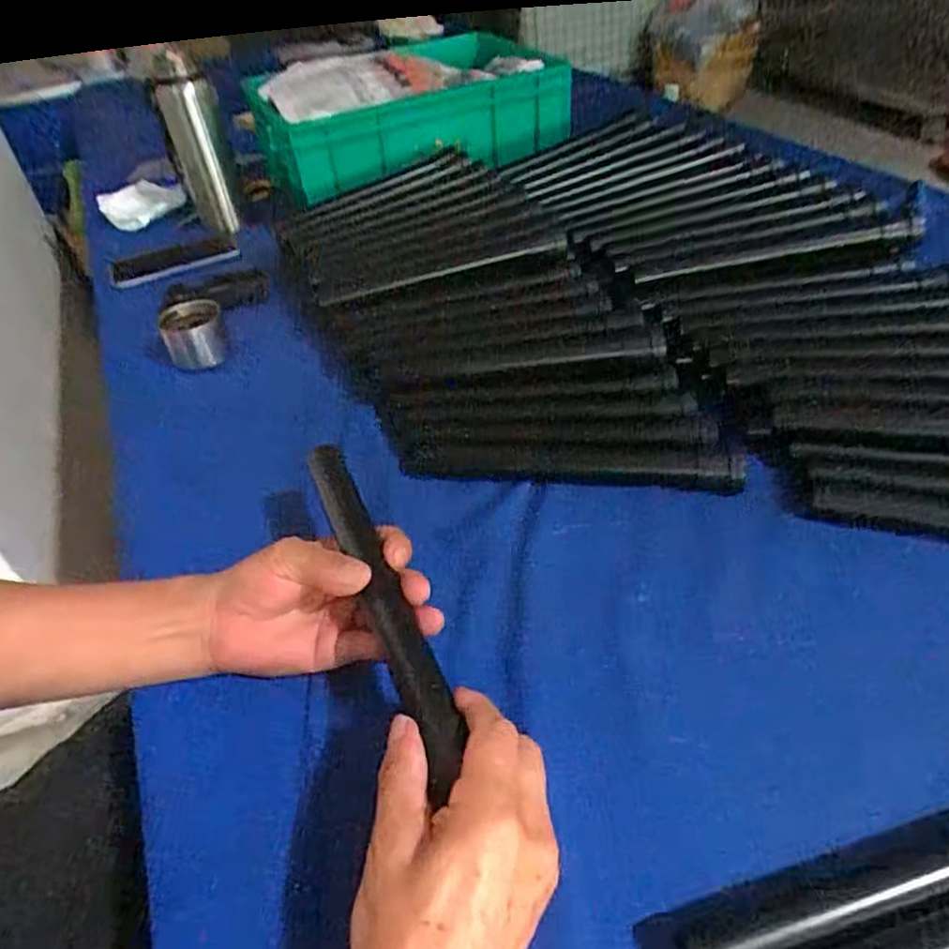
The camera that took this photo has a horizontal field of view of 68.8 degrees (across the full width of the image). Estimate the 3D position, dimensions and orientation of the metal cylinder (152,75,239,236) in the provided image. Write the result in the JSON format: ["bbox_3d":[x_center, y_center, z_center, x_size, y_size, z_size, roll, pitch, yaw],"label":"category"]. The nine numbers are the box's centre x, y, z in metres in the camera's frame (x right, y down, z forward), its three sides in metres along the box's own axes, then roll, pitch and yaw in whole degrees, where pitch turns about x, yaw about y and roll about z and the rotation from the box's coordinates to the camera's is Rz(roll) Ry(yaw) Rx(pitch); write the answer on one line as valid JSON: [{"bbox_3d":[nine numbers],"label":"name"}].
[{"bbox_3d":[-0.330,-0.381,0.850,0.059,0.190,0.071,-20,43,-13],"label":"metal cylinder"}]

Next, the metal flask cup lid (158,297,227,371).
[{"bbox_3d":[-0.274,-0.138,0.681,0.061,0.042,0.058,-23,44,-17],"label":"metal flask cup lid"}]

